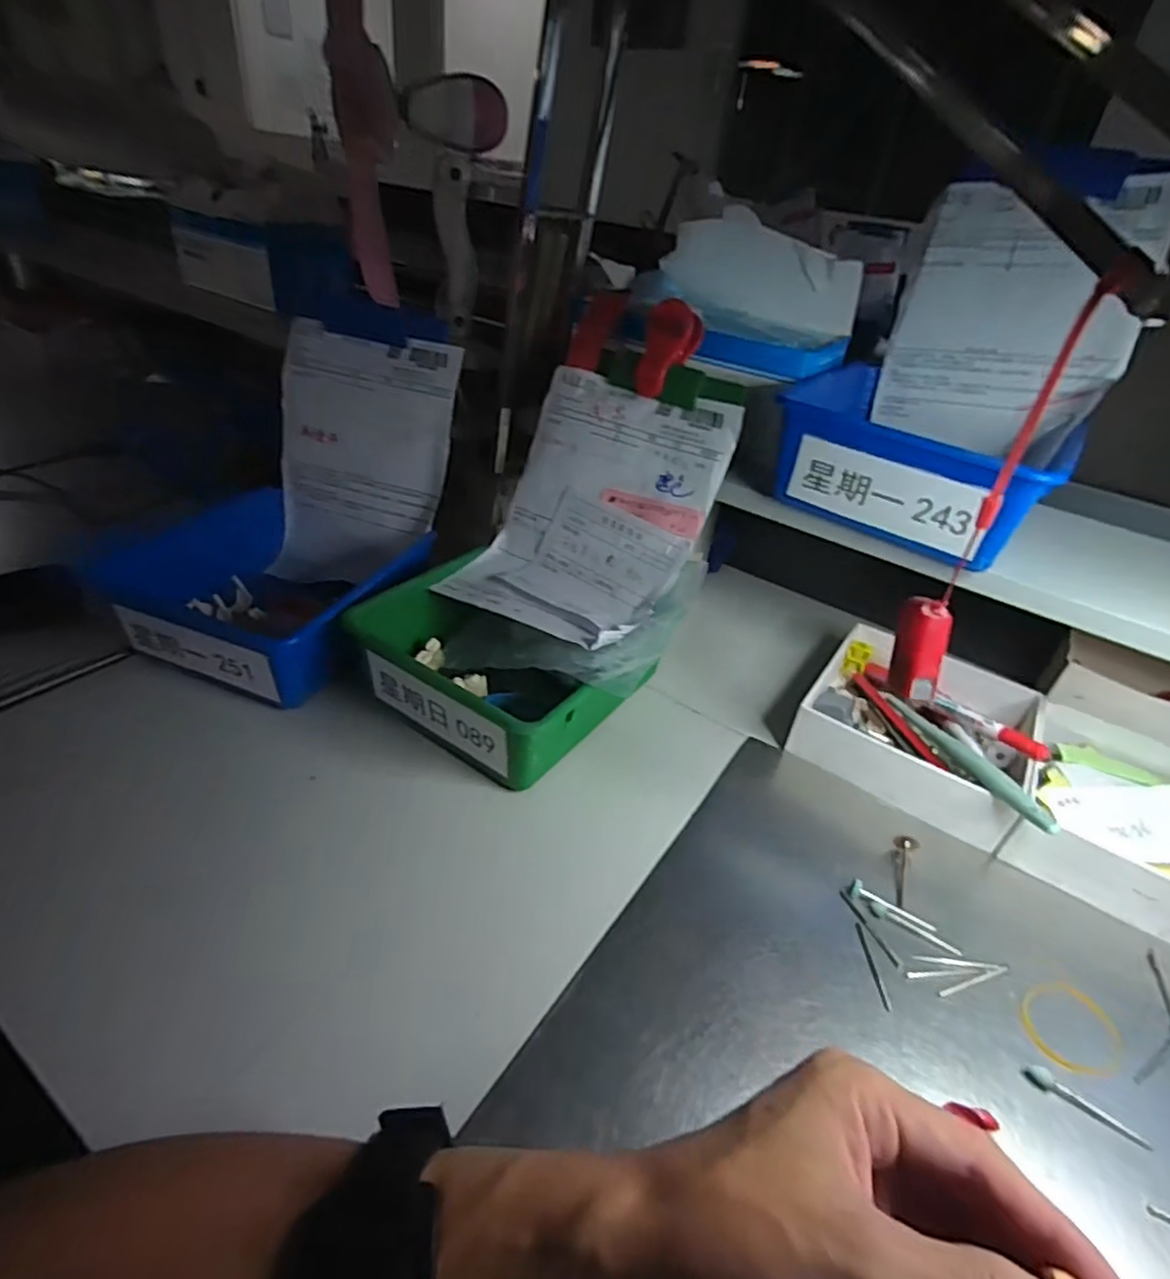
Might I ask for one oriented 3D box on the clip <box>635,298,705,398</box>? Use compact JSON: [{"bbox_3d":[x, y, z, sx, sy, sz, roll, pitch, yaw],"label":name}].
[{"bbox_3d":[0.057,-0.192,0.444,0.037,0.055,0.022,-19,43,-32],"label":"clip"}]

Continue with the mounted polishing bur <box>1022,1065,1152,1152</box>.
[{"bbox_3d":[0.210,0.195,0.281,0.046,0.005,0.007,27,40,26],"label":"mounted polishing bur"}]

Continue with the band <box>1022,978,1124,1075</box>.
[{"bbox_3d":[0.225,0.181,0.314,0.048,0.006,0.047,7,30,-4],"label":"band"}]

